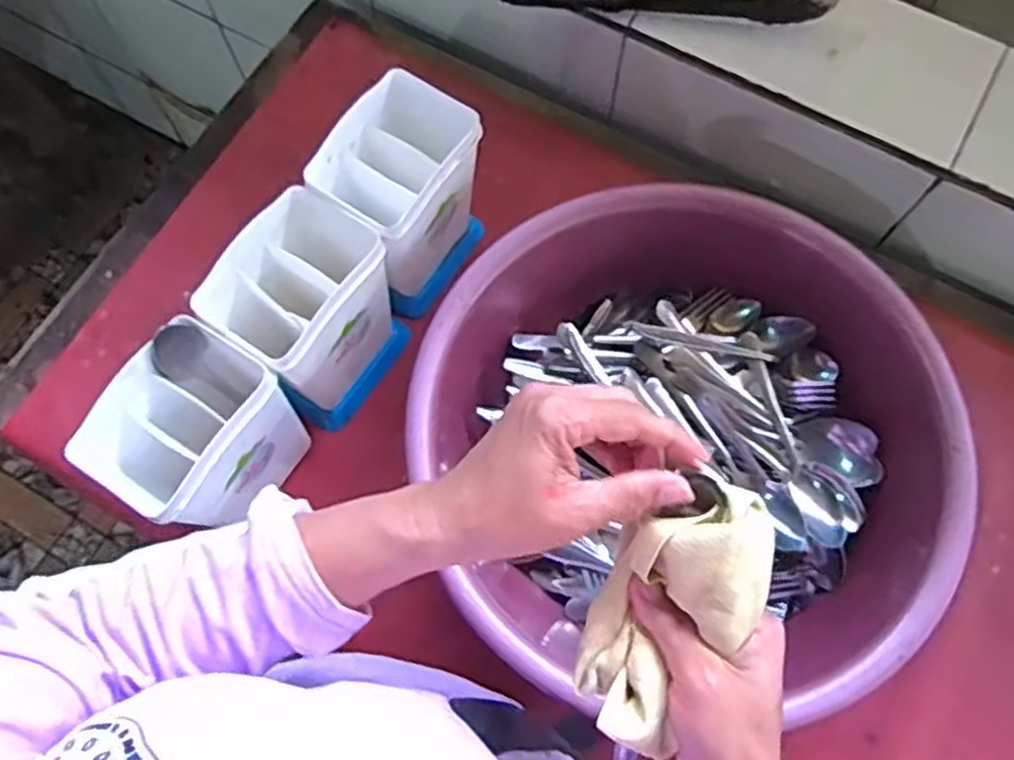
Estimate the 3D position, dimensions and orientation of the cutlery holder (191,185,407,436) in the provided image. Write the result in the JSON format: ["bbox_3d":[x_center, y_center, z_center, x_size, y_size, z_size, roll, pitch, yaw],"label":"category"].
[{"bbox_3d":[-0.152,-0.057,0.612,0.093,0.160,0.137,32,75,10],"label":"cutlery holder"}]

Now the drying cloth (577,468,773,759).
[{"bbox_3d":[0.074,0.104,0.335,0.063,0.033,0.120,31,105,10],"label":"drying cloth"}]

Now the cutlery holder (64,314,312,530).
[{"bbox_3d":[-0.229,0.045,0.565,0.089,0.134,0.128,34,76,11],"label":"cutlery holder"}]

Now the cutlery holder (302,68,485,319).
[{"bbox_3d":[-0.087,-0.153,0.638,0.090,0.151,0.124,34,75,11],"label":"cutlery holder"}]

